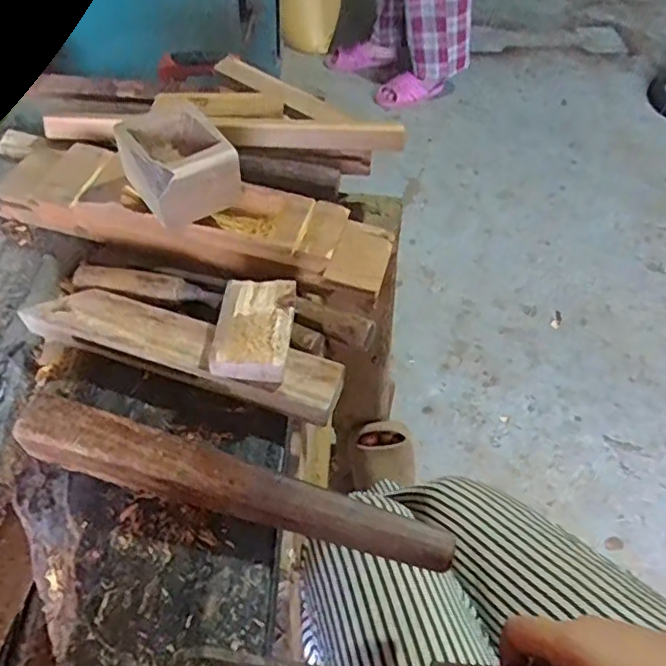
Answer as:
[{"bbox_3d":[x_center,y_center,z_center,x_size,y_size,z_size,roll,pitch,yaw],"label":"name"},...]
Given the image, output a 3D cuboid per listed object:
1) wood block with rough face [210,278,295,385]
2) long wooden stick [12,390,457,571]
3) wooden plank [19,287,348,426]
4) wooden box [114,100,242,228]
[{"bbox_3d":[-0.065,-0.007,0.520,0.061,0.026,0.089,5,52,2],"label":"wood block with rough face"},{"bbox_3d":[-0.074,0.112,0.462,0.329,0.043,0.043,13,53,8],"label":"long wooden stick"},{"bbox_3d":[-0.128,0.011,0.543,0.276,0.029,0.054,17,53,10],"label":"wooden plank"},{"bbox_3d":[-0.154,-0.164,0.601,0.088,0.063,0.107,-31,60,-24],"label":"wooden box"}]

